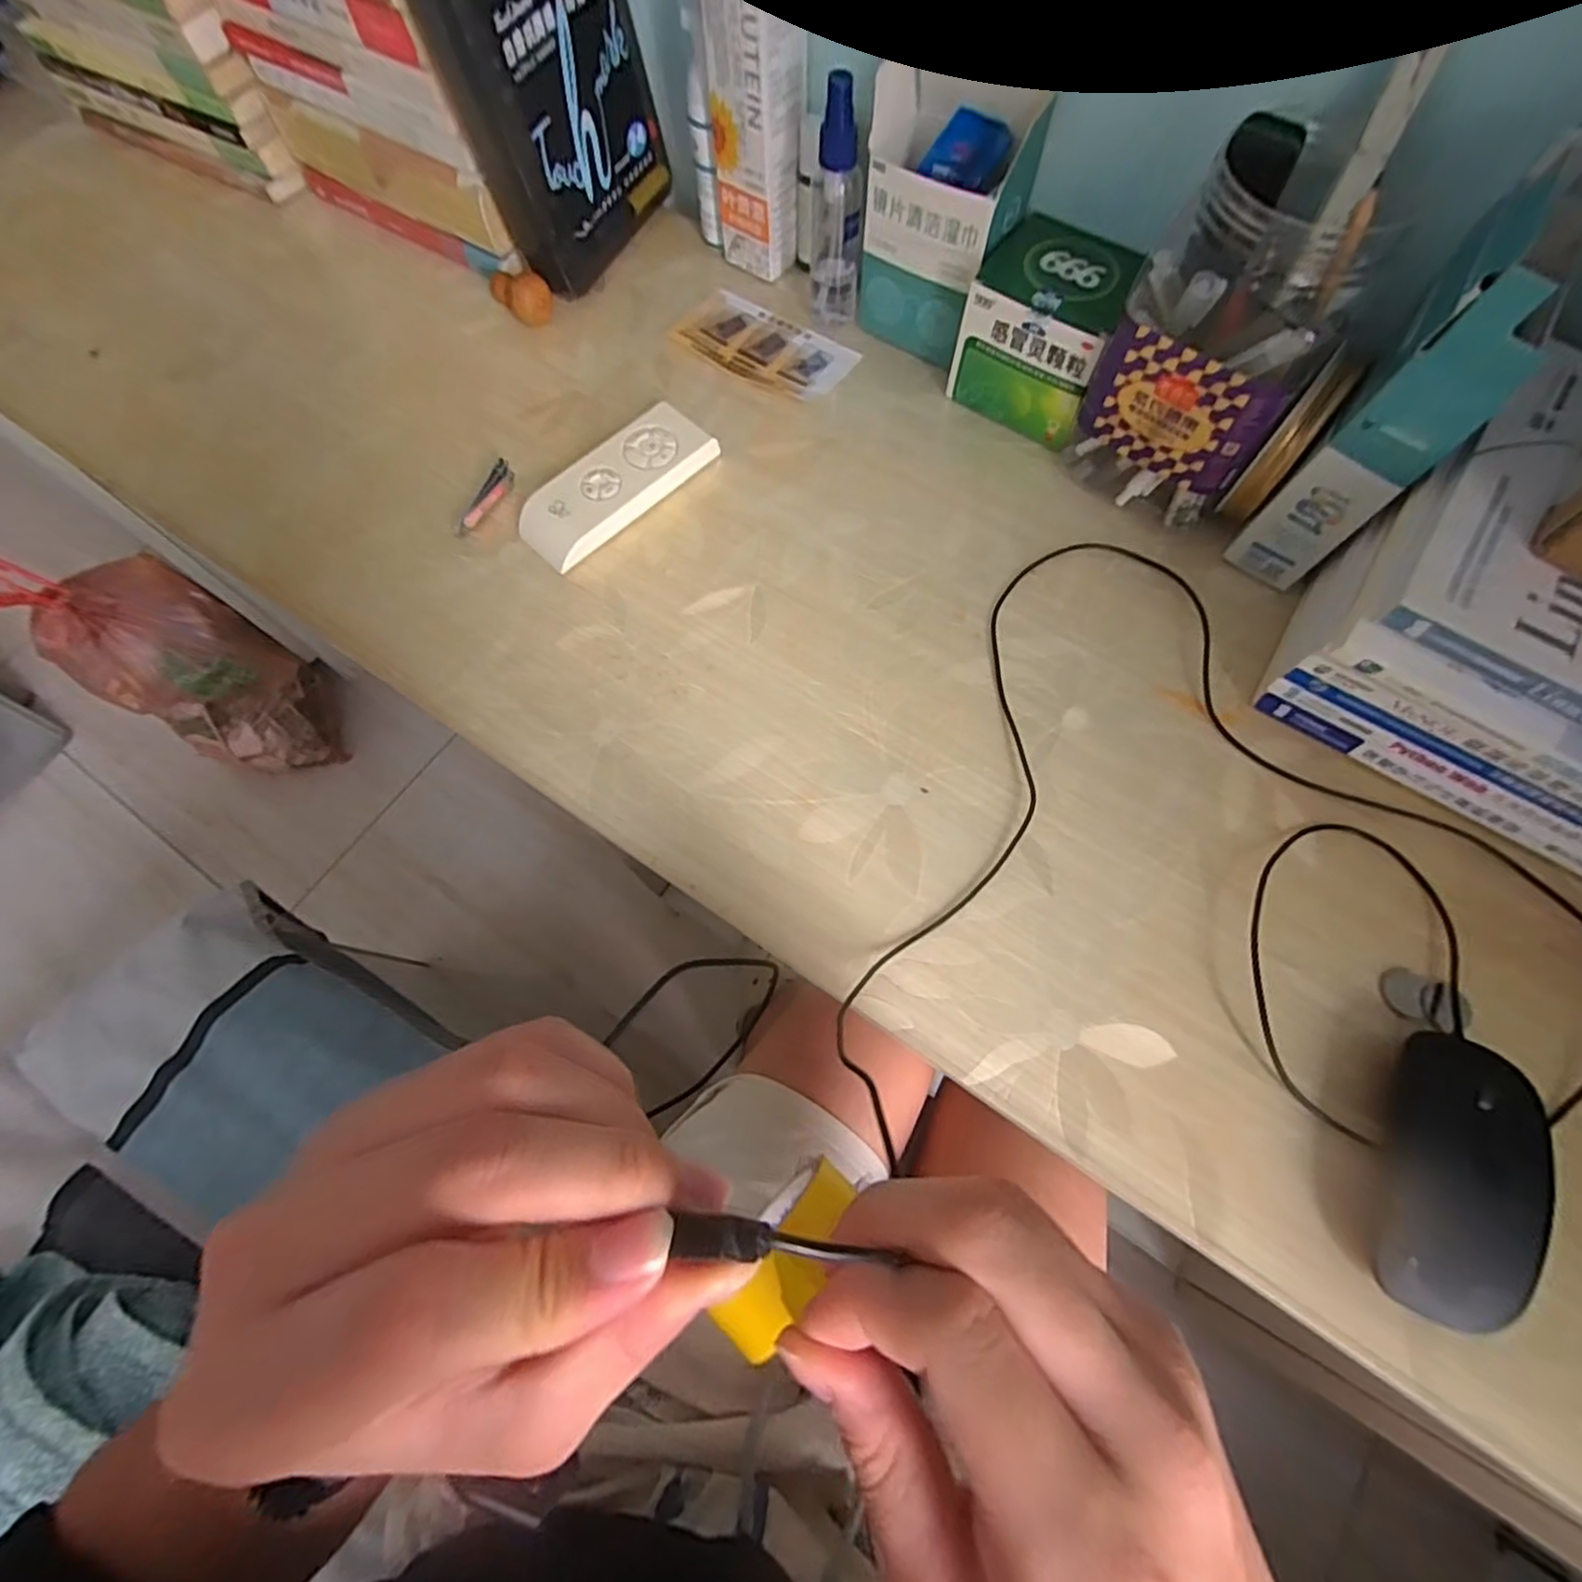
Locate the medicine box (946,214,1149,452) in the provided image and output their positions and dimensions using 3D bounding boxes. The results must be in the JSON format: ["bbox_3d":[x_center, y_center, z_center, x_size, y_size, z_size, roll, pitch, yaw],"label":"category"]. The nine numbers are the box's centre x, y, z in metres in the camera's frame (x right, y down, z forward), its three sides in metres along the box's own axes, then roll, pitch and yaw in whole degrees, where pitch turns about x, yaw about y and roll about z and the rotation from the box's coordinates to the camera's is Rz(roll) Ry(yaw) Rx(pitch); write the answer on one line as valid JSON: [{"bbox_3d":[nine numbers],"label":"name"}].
[{"bbox_3d":[0.153,-0.283,0.418,0.086,0.083,0.086,26,72,10],"label":"medicine box"}]

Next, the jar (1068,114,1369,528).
[{"bbox_3d":[0.225,-0.230,0.357,0.095,0.156,0.081,39,75,14],"label":"jar"}]

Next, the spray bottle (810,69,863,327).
[{"bbox_3d":[0.030,-0.368,0.427,0.030,0.126,0.031,2,70,2],"label":"spray bottle"}]

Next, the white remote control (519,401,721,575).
[{"bbox_3d":[-0.109,-0.190,0.422,0.048,0.022,0.126,43,76,15],"label":"white remote control"}]

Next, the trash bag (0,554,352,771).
[{"bbox_3d":[-0.908,-0.203,0.985,0.172,0.535,0.201,19,69,33],"label":"trash bag"}]

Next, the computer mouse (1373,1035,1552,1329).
[{"bbox_3d":[0.278,0.160,0.284,0.051,0.028,0.109,20,71,8],"label":"computer mouse"}]

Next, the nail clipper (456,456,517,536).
[{"bbox_3d":[-0.190,-0.181,0.421,0.011,0.012,0.054,26,72,10],"label":"nail clipper"}]

